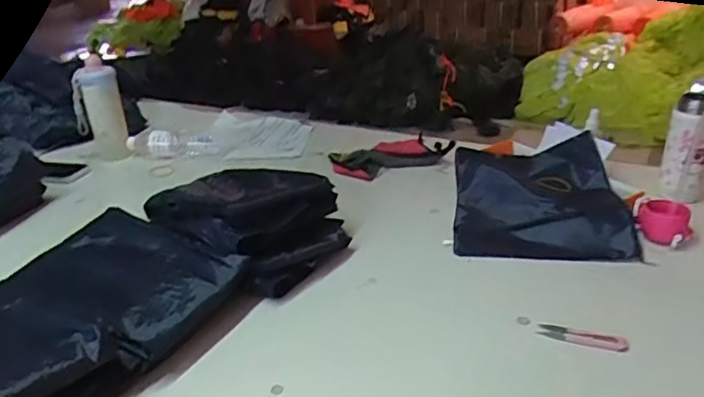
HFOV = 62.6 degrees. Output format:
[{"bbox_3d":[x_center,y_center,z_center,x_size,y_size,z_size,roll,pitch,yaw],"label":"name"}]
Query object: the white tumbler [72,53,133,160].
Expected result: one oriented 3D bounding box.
[{"bbox_3d":[-0.569,-0.195,1.306,0.101,0.213,0.066,-15,29,-23],"label":"white tumbler"}]

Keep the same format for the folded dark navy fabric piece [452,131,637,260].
[{"bbox_3d":[0.326,-0.013,1.030,0.277,0.054,0.351,2,27,10],"label":"folded dark navy fabric piece"}]

